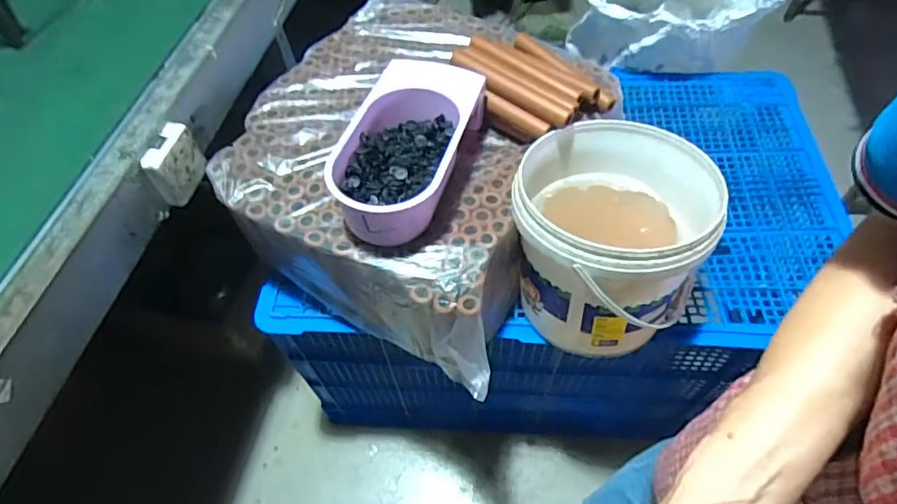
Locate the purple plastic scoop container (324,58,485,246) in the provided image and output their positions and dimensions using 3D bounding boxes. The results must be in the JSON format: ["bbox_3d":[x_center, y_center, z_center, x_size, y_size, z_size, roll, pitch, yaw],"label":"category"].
[{"bbox_3d":[-0.059,-0.147,0.717,0.161,0.088,0.305,13,58,12],"label":"purple plastic scoop container"}]

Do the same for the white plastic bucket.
[{"bbox_3d":[0.222,-0.031,0.761,0.252,0.228,0.276,13,58,12],"label":"white plastic bucket"}]

